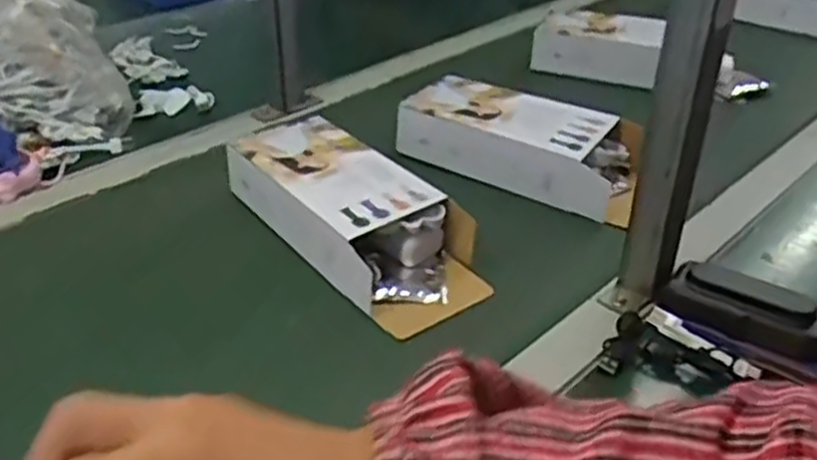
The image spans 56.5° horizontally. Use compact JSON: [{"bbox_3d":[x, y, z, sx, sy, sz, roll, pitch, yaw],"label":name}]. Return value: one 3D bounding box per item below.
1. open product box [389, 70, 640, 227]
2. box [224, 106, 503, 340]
[{"bbox_3d":[0.120,-0.092,0.775,0.244,0.068,0.124,19,32,26],"label":"open product box"},{"bbox_3d":[-0.049,-0.015,0.648,0.112,0.069,0.262,-21,37,-38],"label":"box"}]

